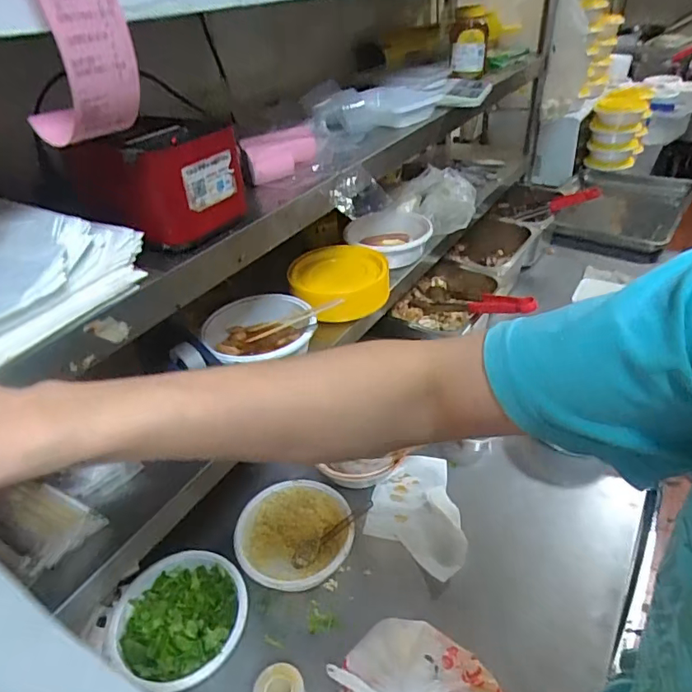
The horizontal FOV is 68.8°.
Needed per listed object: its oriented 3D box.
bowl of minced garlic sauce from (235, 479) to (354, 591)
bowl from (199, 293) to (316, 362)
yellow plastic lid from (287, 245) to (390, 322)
[{"bbox_3d":[-0.072,0.283,0.745,0.162,0.064,0.160,-3,37,2],"label":"bowl of minced garlic sauce"},{"bbox_3d":[-0.123,-0.018,0.755,0.167,0.060,0.164,-14,38,-11],"label":"bowl"},{"bbox_3d":[-0.011,-0.109,0.859,0.160,0.055,0.155,-3,37,2],"label":"yellow plastic lid"}]

